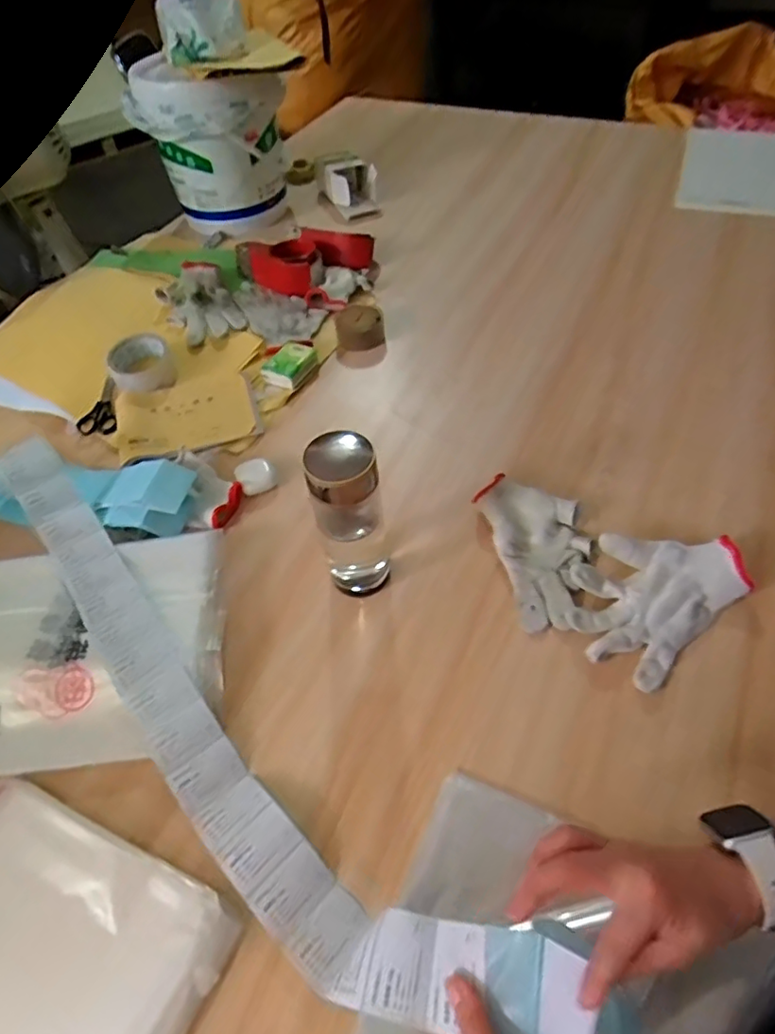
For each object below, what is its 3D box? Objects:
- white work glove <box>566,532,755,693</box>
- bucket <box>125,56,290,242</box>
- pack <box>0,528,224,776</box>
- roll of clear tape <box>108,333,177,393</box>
[{"bbox_3d":[0.263,0.073,0.582,0.180,0.032,0.124,-36,60,-19],"label":"white work glove"},{"bbox_3d":[-0.312,-0.687,1.051,0.237,0.230,0.196,-19,53,-10],"label":"bucket"},{"bbox_3d":[-0.332,0.134,0.580,0.324,0.025,0.230,-11,55,-4],"label":"pack"},{"bbox_3d":[-0.356,-0.223,0.839,0.085,0.035,0.088,-2,55,3],"label":"roll of clear tape"}]

